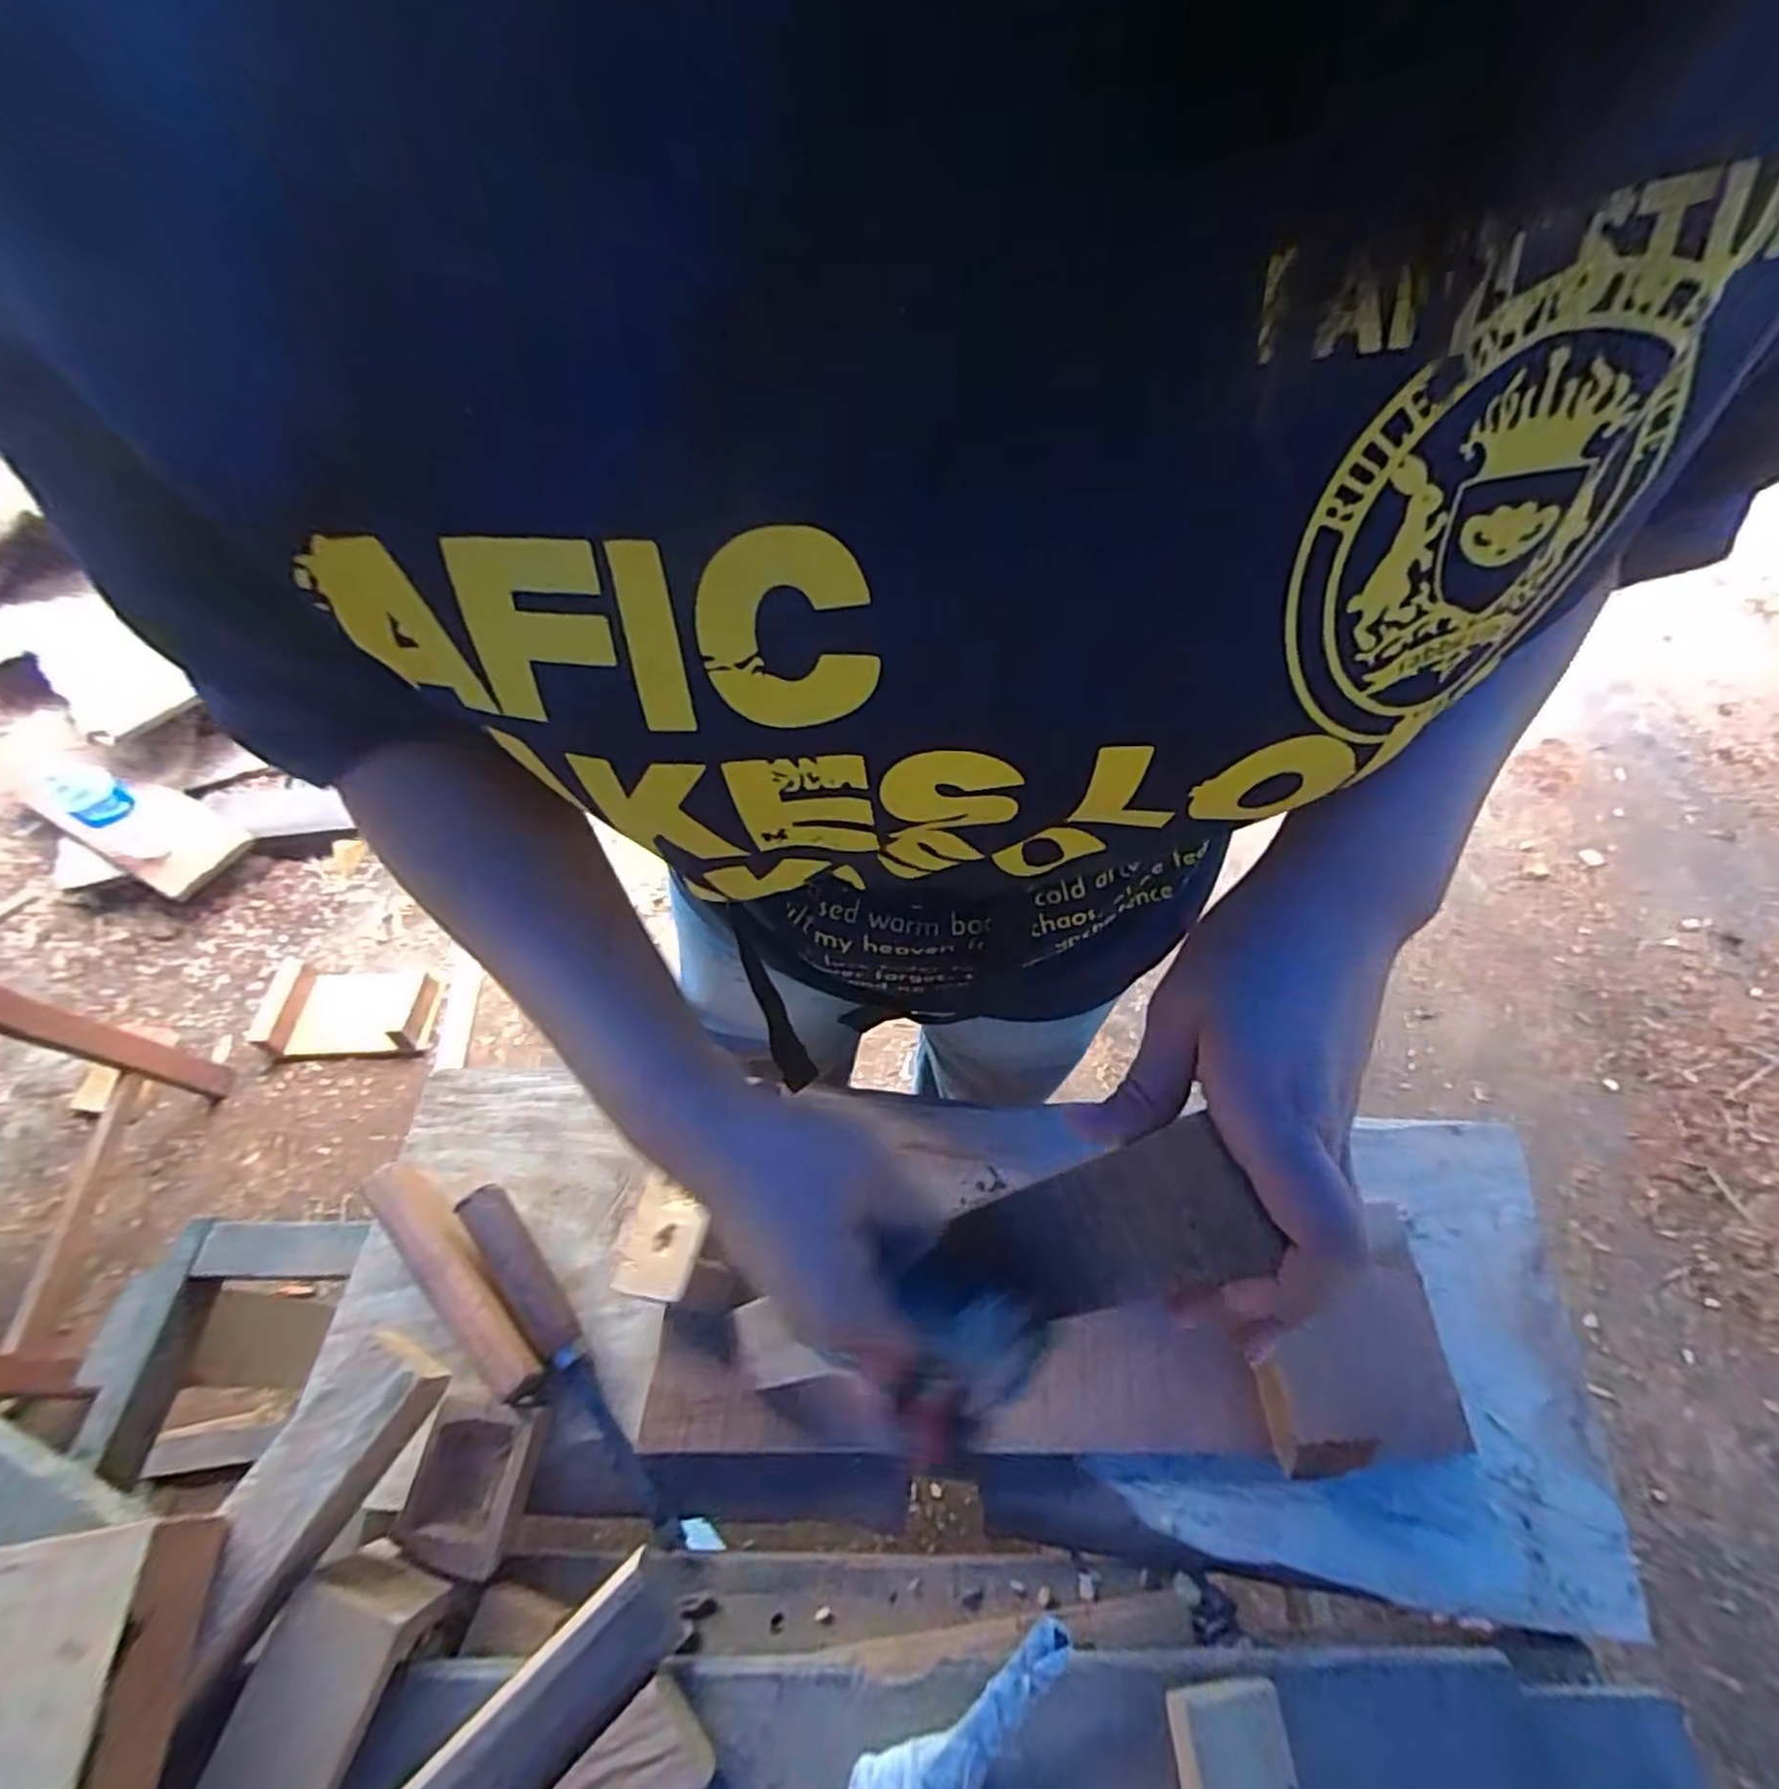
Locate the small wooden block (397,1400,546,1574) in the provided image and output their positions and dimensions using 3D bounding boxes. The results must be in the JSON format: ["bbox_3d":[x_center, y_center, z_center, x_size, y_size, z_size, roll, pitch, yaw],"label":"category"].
[{"bbox_3d":[-0.257,0.360,0.473,0.067,0.016,0.083,5,58,4],"label":"small wooden block"}]

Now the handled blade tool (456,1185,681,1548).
[{"bbox_3d":[-0.208,0.297,0.502,0.028,0.038,0.247,-37,65,-20],"label":"handled blade tool"}]

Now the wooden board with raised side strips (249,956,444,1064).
[{"bbox_3d":[-0.924,0.192,1.320,0.299,0.046,0.177,-1,58,0],"label":"wooden board with raised side strips"}]

